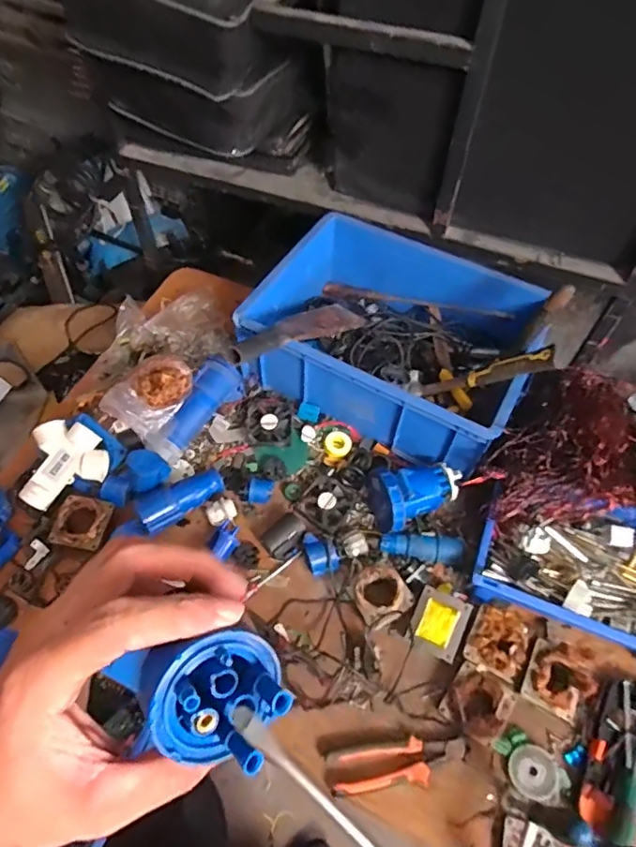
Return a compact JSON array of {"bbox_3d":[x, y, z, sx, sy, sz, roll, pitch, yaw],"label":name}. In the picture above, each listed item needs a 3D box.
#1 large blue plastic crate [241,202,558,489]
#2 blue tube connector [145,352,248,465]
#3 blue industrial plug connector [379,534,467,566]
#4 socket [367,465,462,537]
[{"bbox_3d":[0.153,-0.177,0.997,0.461,0.200,0.404,25,59,13],"label":"large blue plastic crate"},{"bbox_3d":[-0.210,-0.019,0.941,0.073,0.061,0.209,23,58,13],"label":"blue tube connector"},{"bbox_3d":[0.167,0.201,0.863,0.134,0.049,0.045,11,56,5],"label":"blue industrial plug connector"},{"bbox_3d":[0.152,0.110,0.896,0.139,0.116,0.101,-18,89,-27],"label":"socket"}]

